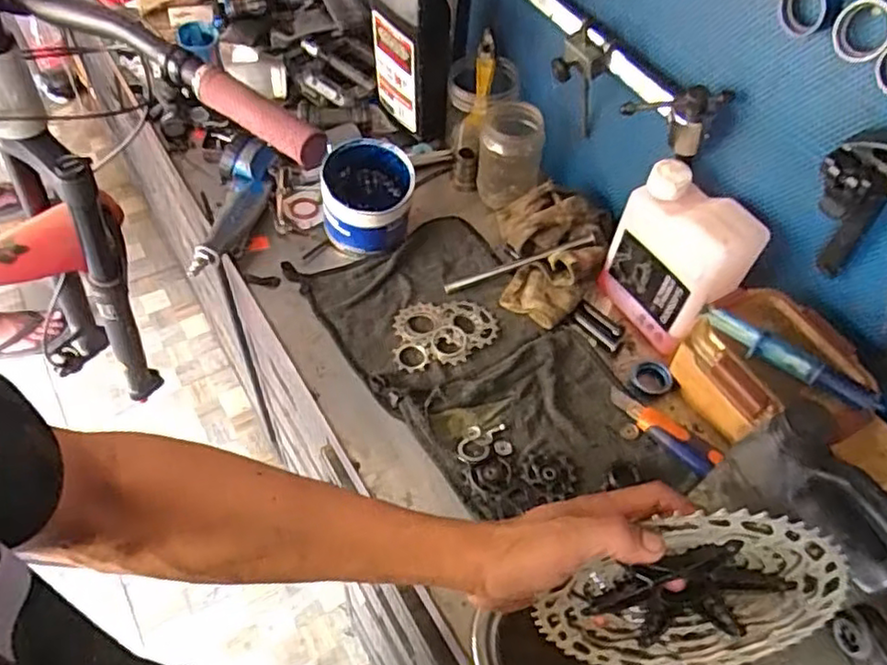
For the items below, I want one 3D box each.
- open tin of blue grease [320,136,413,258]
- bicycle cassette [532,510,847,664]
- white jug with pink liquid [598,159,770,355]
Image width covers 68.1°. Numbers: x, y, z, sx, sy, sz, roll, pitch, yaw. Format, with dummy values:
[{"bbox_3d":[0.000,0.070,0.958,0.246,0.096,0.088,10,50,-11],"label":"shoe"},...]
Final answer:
[{"bbox_3d":[-0.086,-0.147,0.754,0.095,0.101,0.096,0,55,-4],"label":"open tin of blue grease"},{"bbox_3d":[0.168,0.172,0.450,0.166,0.192,0.042,26,36,-19],"label":"bicycle cassette"},{"bbox_3d":[0.230,-0.067,0.663,0.065,0.165,0.129,-30,62,-23],"label":"white jug with pink liquid"}]

